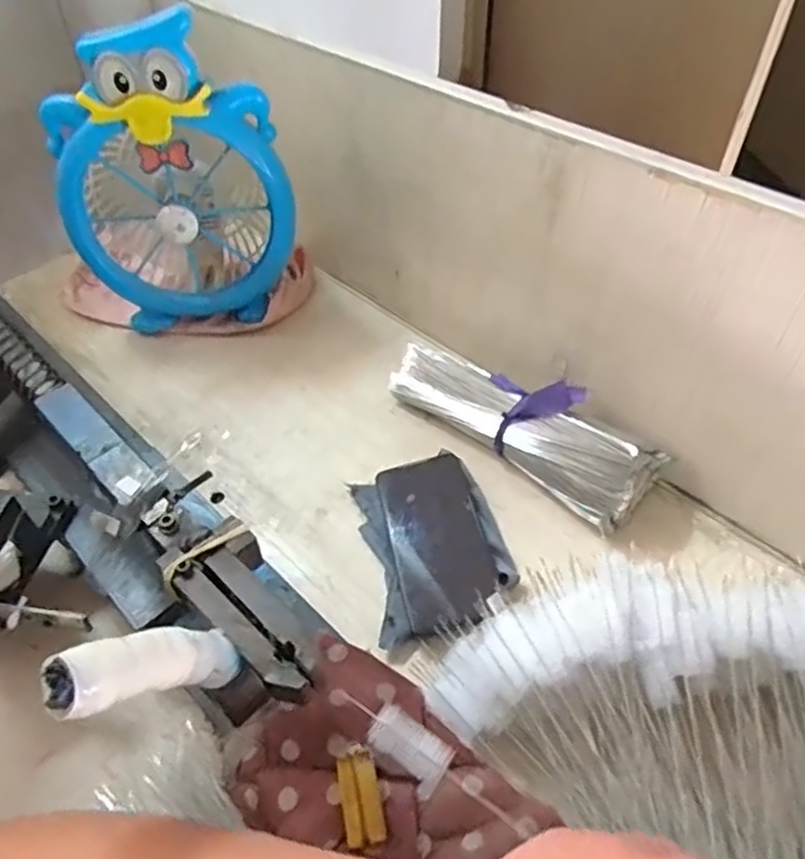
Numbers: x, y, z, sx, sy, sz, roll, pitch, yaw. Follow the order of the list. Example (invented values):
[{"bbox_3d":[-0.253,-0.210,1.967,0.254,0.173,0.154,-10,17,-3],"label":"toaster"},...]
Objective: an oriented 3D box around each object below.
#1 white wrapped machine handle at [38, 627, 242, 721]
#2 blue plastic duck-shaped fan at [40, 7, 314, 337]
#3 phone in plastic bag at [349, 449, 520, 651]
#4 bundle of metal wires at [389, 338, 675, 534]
[{"bbox_3d":[-0.104,0.100,0.290,0.022,0.101,0.028,36,95,28],"label":"white wrapped machine handle"},{"bbox_3d":[-0.252,-0.260,0.704,0.242,0.306,0.190,-23,52,-18],"label":"blue plastic duck-shaped fan"},{"bbox_3d":[0.025,0.094,0.559,0.109,0.033,0.160,-10,49,-8],"label":"phone in plastic bag"},{"bbox_3d":[0.108,-0.011,0.623,0.084,0.071,0.258,-37,58,-27],"label":"bundle of metal wires"}]

